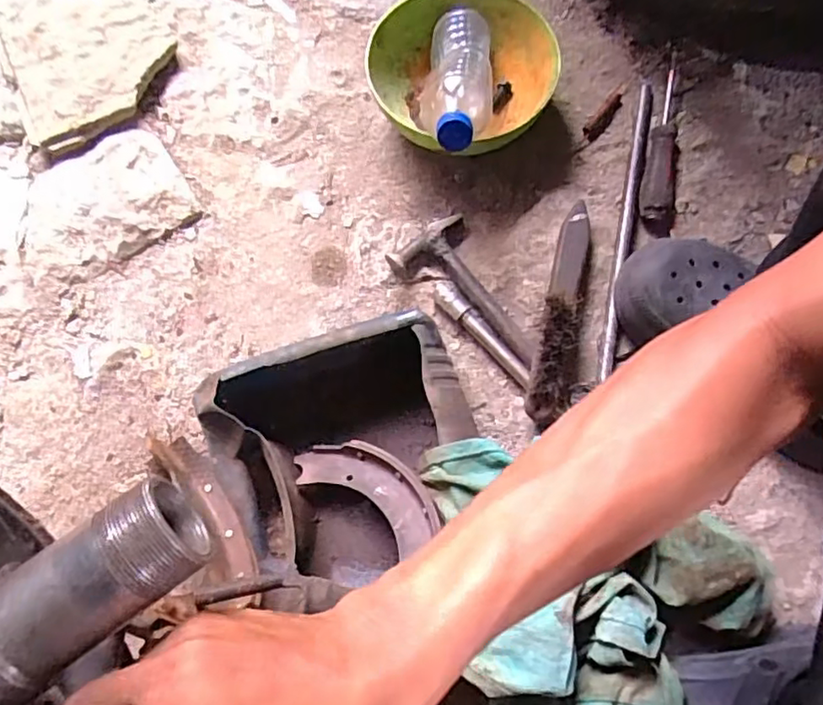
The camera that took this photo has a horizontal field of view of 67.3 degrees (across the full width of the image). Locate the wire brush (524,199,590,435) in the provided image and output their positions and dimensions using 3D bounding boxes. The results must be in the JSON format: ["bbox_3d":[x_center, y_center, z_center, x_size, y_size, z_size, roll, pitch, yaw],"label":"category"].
[{"bbox_3d":[0.151,-0.041,0.610,0.044,0.063,0.226,12,79,6],"label":"wire brush"}]

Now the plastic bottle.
[{"bbox_3d":[0.047,-0.270,0.599,0.057,0.055,0.223,3,53,2],"label":"plastic bottle"}]

